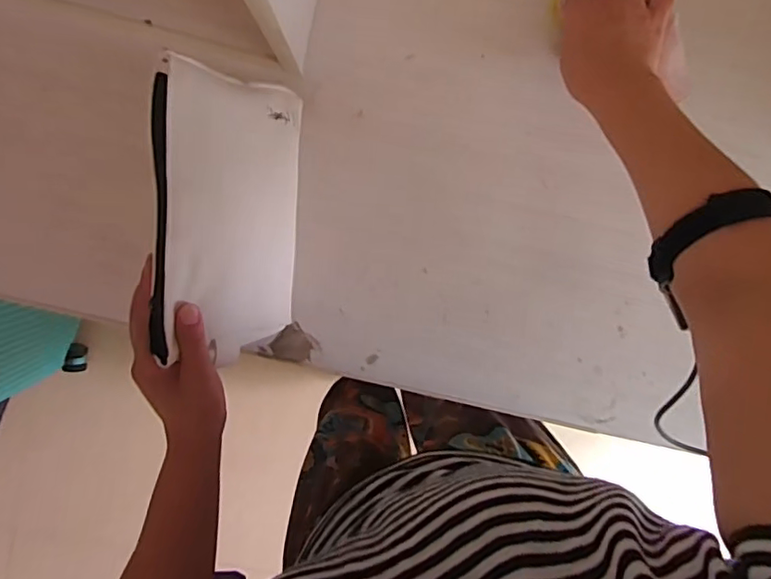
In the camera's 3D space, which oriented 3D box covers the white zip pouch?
[{"bbox_3d":[-0.125,-0.057,0.467,0.017,0.145,0.228,15,108,35],"label":"white zip pouch"}]

